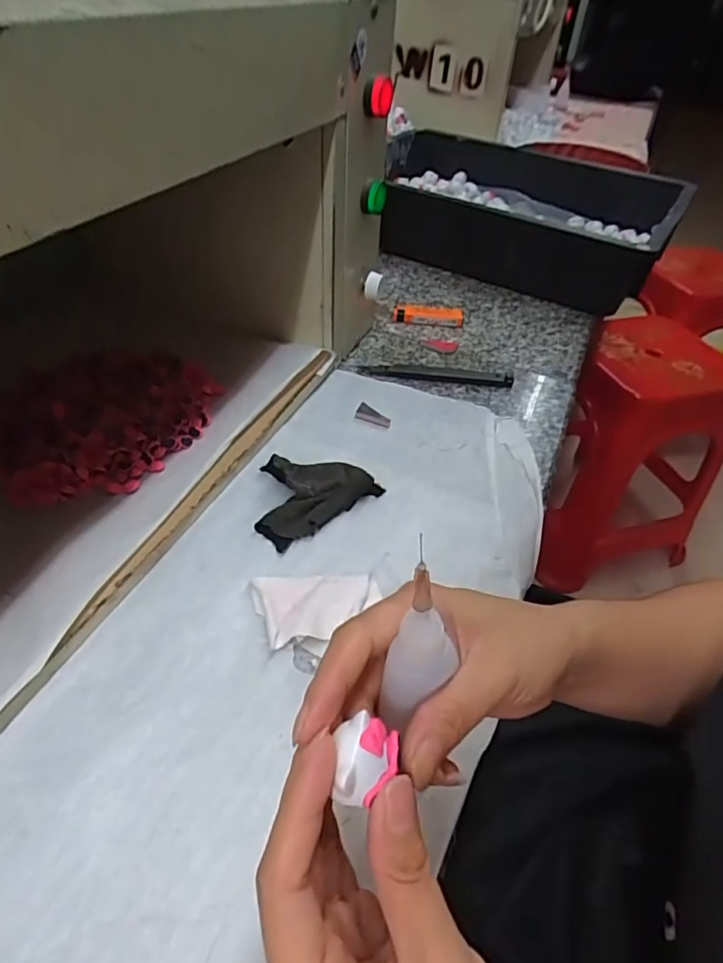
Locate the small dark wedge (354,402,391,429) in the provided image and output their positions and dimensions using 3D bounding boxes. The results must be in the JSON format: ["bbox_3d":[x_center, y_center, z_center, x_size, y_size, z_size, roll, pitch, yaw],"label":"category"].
[{"bbox_3d":[0.011,-0.058,0.490,0.031,0.005,0.022,14,45,10],"label":"small dark wedge"}]

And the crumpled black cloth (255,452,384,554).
[{"bbox_3d":[-0.041,0.003,0.409,0.089,0.019,0.070,-29,53,-29],"label":"crumpled black cloth"}]

